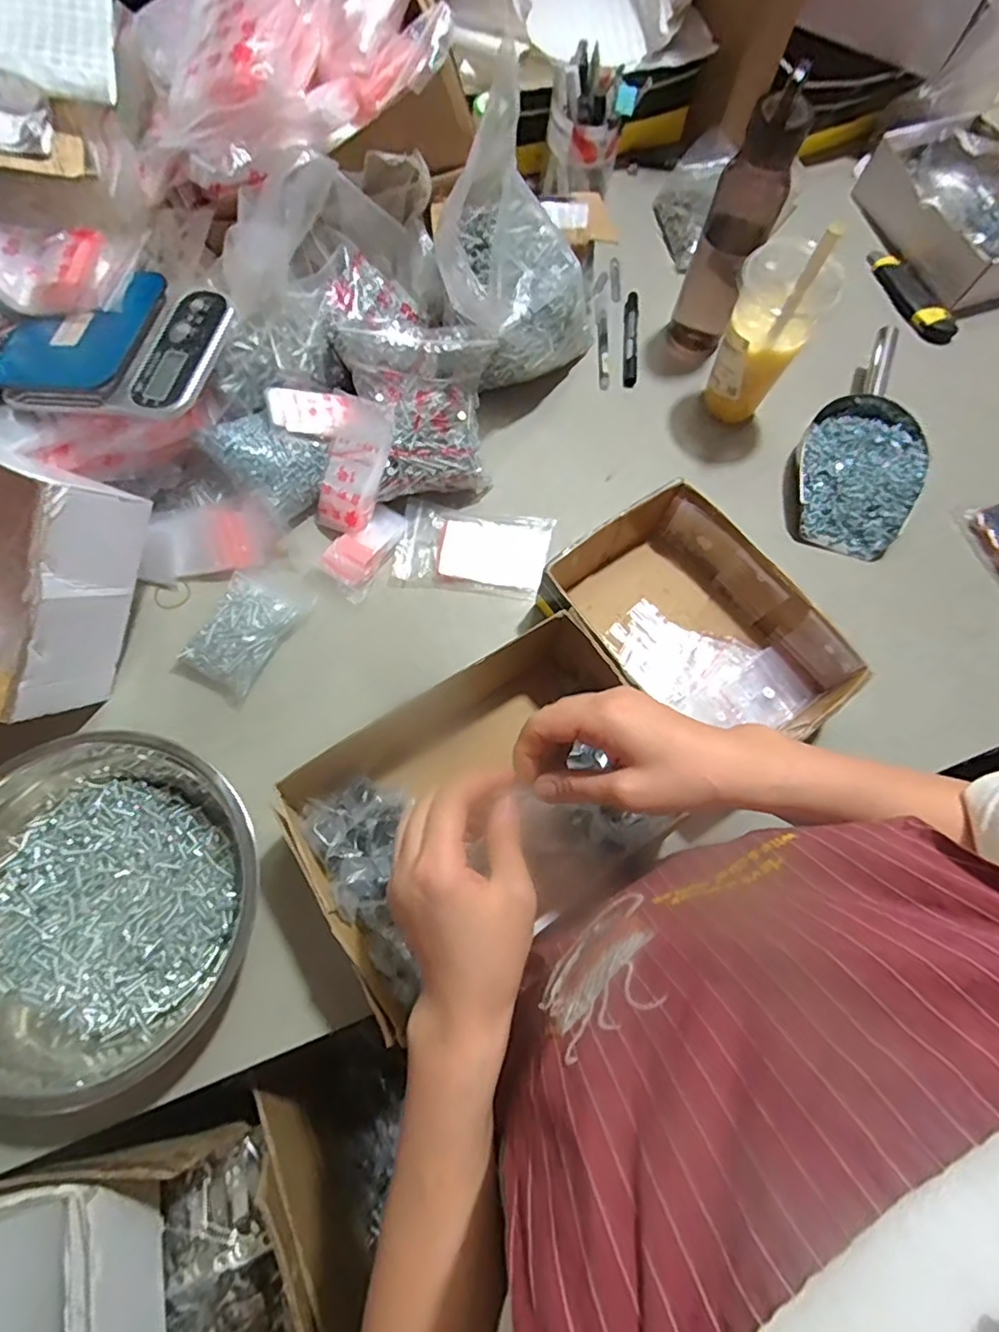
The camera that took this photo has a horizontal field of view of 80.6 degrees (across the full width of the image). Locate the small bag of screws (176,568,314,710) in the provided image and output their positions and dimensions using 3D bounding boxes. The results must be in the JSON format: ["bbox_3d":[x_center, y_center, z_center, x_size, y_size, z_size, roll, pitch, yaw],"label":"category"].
[{"bbox_3d":[-0.247,-0.032,0.563,0.079,0.027,0.114,29,73,8],"label":"small bag of screws"}]

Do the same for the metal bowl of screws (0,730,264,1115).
[{"bbox_3d":[-0.311,0.185,0.463,0.243,0.079,0.246,1,71,-2],"label":"metal bowl of screws"}]

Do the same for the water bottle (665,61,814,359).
[{"bbox_3d":[0.247,-0.453,0.619,0.067,0.242,0.059,20,72,5],"label":"water bottle"}]

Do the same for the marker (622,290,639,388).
[{"bbox_3d":[0.159,-0.397,0.713,0.018,0.013,0.141,7,71,0],"label":"marker"}]

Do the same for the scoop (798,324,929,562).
[{"bbox_3d":[0.411,-0.249,0.660,0.126,0.048,0.263,25,72,7],"label":"scoop"}]

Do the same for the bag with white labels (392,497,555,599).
[{"bbox_3d":[-0.028,-0.118,0.611,0.151,0.020,0.095,12,71,2],"label":"bag with white labels"}]

